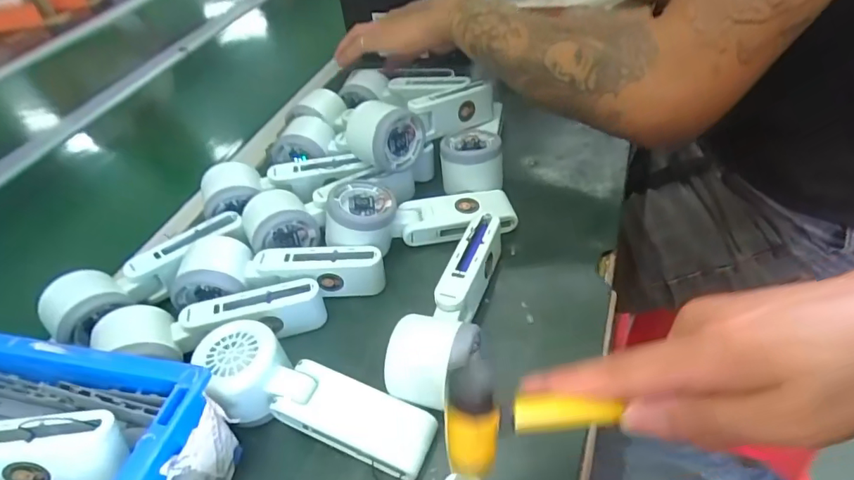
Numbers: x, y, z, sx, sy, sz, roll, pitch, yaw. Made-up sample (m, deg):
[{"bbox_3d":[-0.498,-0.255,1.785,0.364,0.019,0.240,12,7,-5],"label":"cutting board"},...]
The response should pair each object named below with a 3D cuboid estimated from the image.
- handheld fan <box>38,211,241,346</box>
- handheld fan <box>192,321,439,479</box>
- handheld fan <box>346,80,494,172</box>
[{"bbox_3d":[-0.233,0.027,0.429,0.164,0.050,0.045,-35,51,-26],"label":"handheld fan"},{"bbox_3d":[-0.079,0.108,0.334,0.167,0.050,0.056,15,48,21],"label":"handheld fan"},{"bbox_3d":[-0.001,-0.123,0.507,0.162,0.068,0.053,-36,49,-24],"label":"handheld fan"}]

